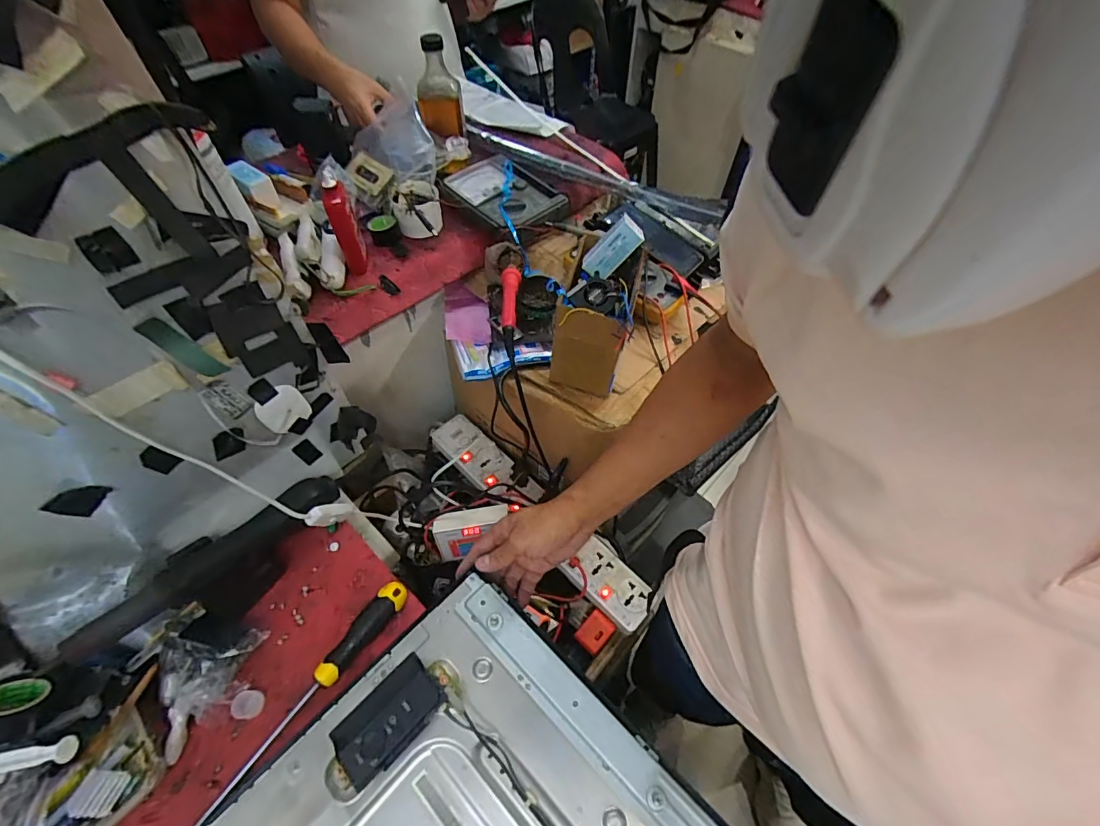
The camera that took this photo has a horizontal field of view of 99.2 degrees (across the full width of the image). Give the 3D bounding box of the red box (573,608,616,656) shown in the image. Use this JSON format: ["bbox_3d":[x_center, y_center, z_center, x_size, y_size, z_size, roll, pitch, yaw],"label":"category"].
[{"bbox_3d":[0.057,0.279,0.599,0.043,0.020,0.035,-38,63,-24],"label":"red box"}]

